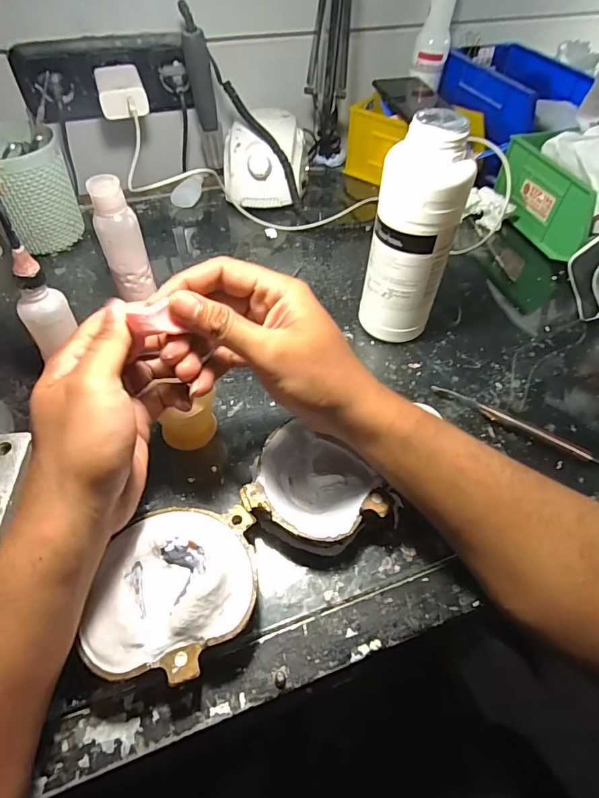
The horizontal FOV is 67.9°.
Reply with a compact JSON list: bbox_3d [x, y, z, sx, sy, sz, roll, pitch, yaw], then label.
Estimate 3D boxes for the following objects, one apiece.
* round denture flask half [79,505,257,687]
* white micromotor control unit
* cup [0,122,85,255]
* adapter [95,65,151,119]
[{"bbox_3d":[-0.075,0.118,0.276,0.092,0.040,0.097,1,52,-1],"label":"round denture flask half"},{"bbox_3d":[-0.042,-0.316,0.586,0.106,0.075,0.123,3,52,0],"label":"white micromotor control unit"},{"bbox_3d":[-0.301,-0.228,0.484,0.092,0.109,0.088,-32,59,-24],"label":"cup"},{"bbox_3d":[-0.210,-0.365,0.526,0.052,0.034,0.071,-12,53,-11],"label":"adapter"}]

